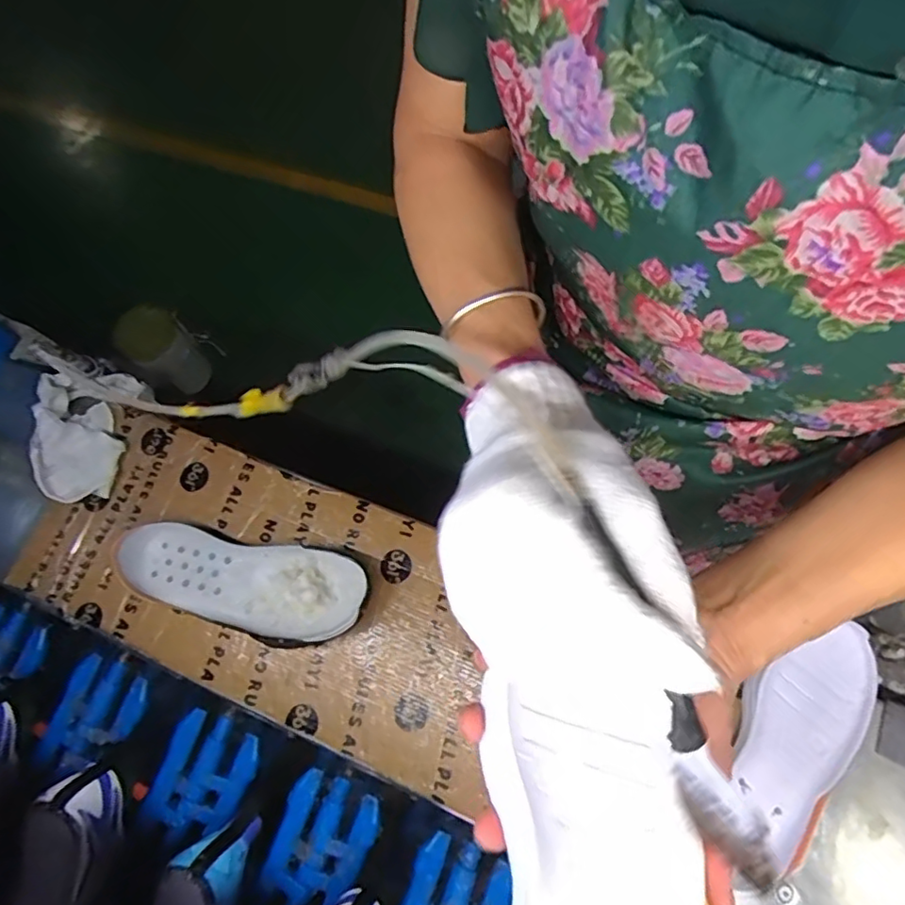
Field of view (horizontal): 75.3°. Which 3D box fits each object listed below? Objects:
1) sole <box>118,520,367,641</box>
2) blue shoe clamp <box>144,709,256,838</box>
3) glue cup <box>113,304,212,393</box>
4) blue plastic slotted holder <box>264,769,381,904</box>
[{"bbox_3d":[-0.208,0.129,0.585,0.244,0.041,0.088,9,74,5],"label":"sole"},{"bbox_3d":[-0.246,0.320,0.584,0.089,0.015,0.102,16,75,7],"label":"blue shoe clamp"},{"bbox_3d":[-0.392,-0.139,0.806,0.068,0.132,0.075,38,79,12],"label":"glue cup"},{"bbox_3d":[-0.128,0.370,0.564,0.088,0.017,0.106,33,78,11],"label":"blue plastic slotted holder"}]

